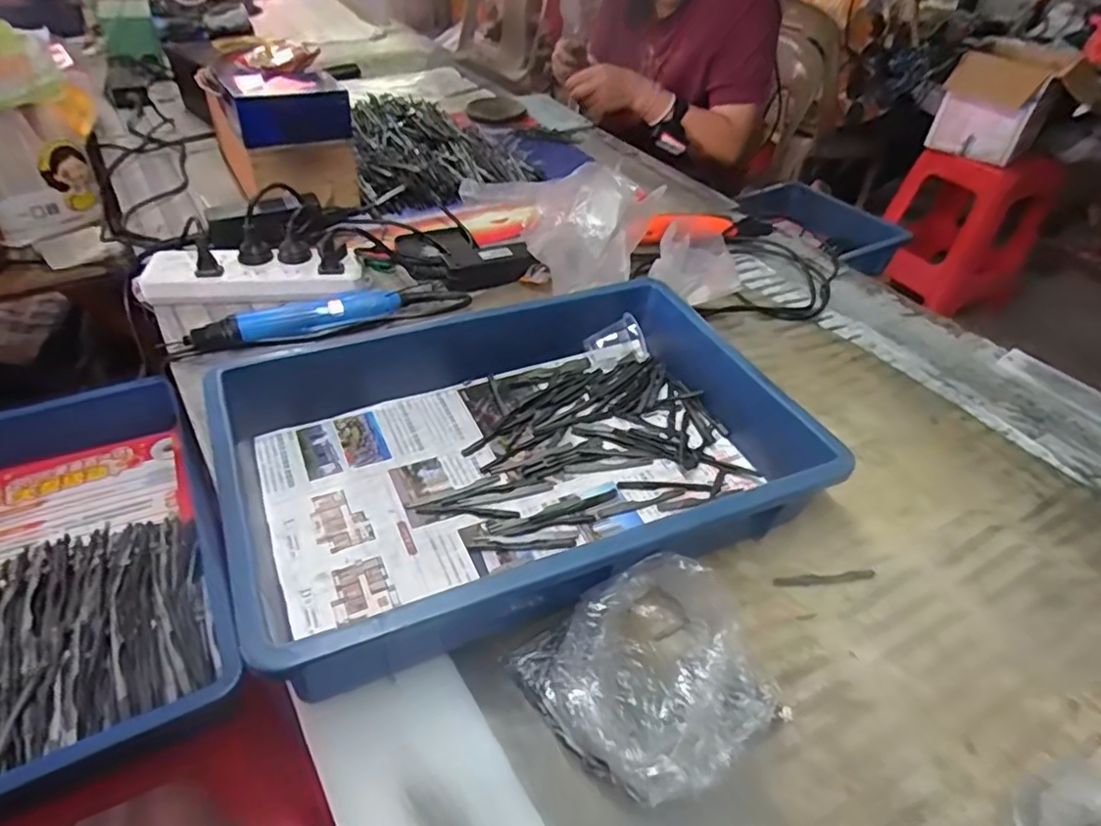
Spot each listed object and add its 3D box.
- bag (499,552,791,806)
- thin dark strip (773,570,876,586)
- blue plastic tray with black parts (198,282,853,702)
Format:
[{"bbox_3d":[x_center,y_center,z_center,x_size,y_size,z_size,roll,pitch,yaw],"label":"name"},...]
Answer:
[{"bbox_3d":[0.066,0.162,0.396,0.138,0.048,0.131,-25,50,-28],"label":"bag"},{"bbox_3d":[0.211,0.127,0.482,0.083,0.004,0.009,-4,43,-8],"label":"thin dark strip"},{"bbox_3d":[-0.015,0.026,0.507,0.422,0.093,0.279,-16,46,-20],"label":"blue plastic tray with black parts"}]

